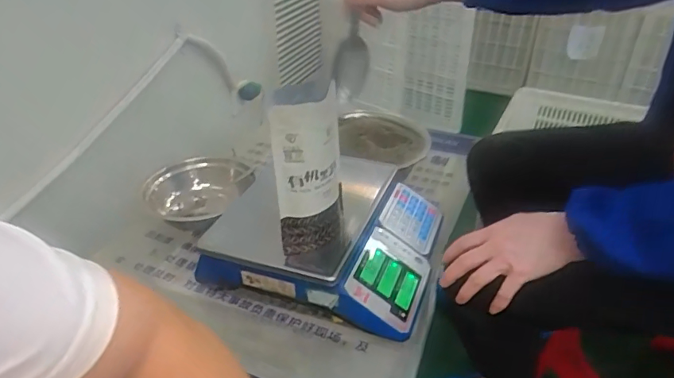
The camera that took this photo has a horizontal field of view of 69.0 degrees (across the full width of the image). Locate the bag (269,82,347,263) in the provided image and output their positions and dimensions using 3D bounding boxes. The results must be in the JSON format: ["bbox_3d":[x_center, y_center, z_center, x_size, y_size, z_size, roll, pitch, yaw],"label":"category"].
[{"bbox_3d":[-0.034,-0.017,0.630,0.079,0.232,0.059,2,34,4],"label":"bag"}]

